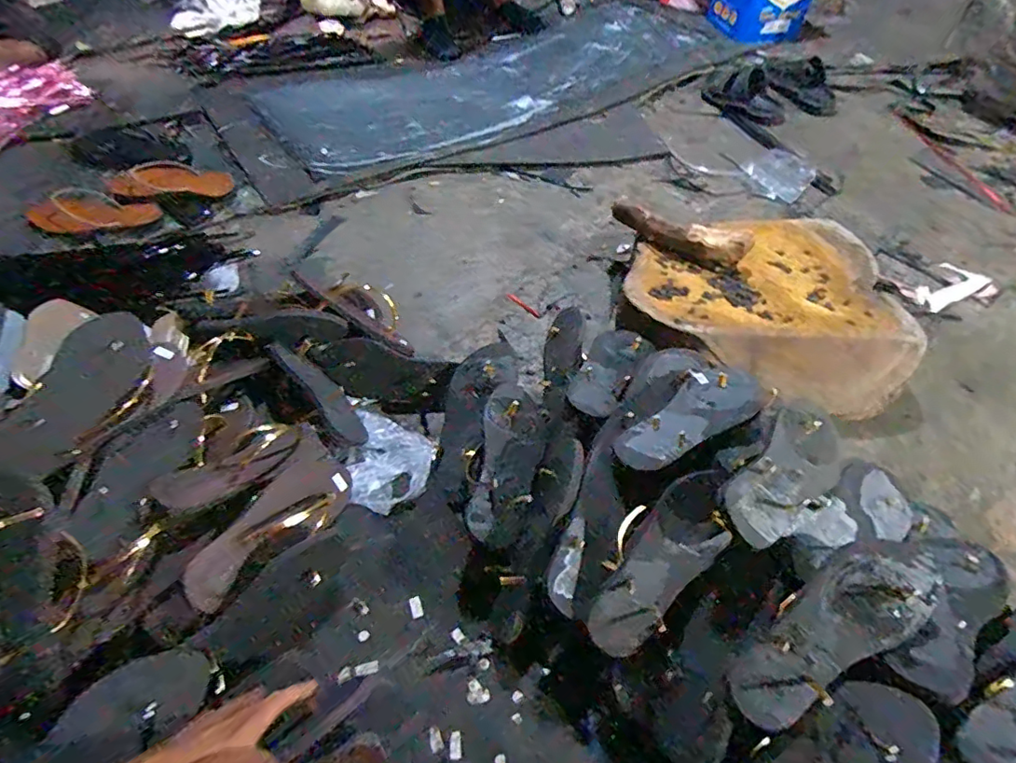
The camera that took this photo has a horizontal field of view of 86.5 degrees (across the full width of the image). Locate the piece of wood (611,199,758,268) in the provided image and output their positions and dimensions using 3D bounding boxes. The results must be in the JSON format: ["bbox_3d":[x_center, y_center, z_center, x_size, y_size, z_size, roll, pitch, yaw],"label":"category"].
[{"bbox_3d":[0.313,-0.271,1.005,0.257,0.052,0.070,22,55,16],"label":"piece of wood"}]

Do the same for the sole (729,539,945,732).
[{"bbox_3d":[0.314,0.247,0.530,0.221,0.028,0.080,-47,59,7],"label":"sole"}]

